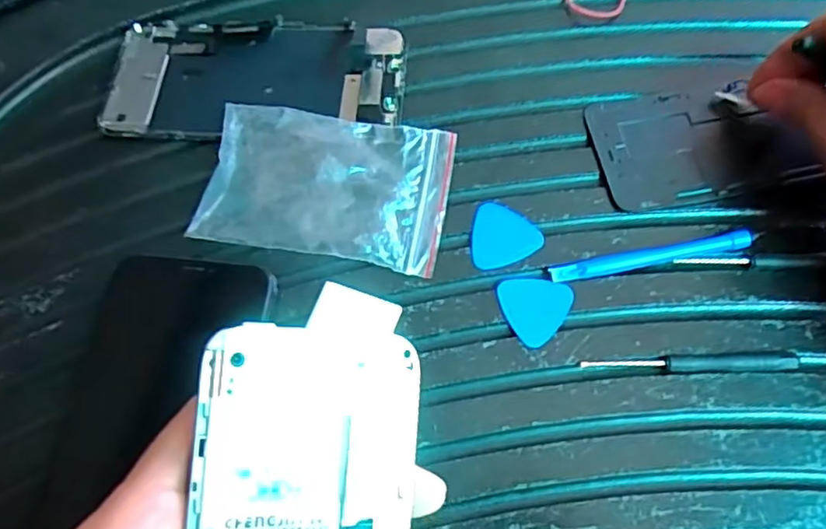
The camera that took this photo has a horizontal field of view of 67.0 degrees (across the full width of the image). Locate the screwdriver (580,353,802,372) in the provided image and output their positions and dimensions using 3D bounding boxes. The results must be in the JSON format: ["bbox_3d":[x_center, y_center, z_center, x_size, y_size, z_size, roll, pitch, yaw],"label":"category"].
[{"bbox_3d":[0.108,0.039,0.243,0.080,0.004,0.007,-2,66,3],"label":"screwdriver"}]

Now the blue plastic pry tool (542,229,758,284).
[{"bbox_3d":[0.099,-0.003,0.260,0.083,0.006,0.008,-10,66,-1],"label":"blue plastic pry tool"}]

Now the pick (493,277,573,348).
[{"bbox_3d":[0.051,0.020,0.256,0.030,0.004,0.029,1,71,1],"label":"pick"}]

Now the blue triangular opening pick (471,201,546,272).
[{"bbox_3d":[0.040,-0.014,0.271,0.030,0.004,0.030,-4,66,2],"label":"blue triangular opening pick"}]

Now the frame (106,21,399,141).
[{"bbox_3d":[-0.079,-0.096,0.311,0.147,0.009,0.072,1,66,4],"label":"frame"}]

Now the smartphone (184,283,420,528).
[{"bbox_3d":[-0.029,0.072,0.173,0.059,0.007,0.125,4,85,-19],"label":"smartphone"}]

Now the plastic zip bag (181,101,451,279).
[{"bbox_3d":[-0.038,-0.037,0.278,0.105,0.016,0.068,9,67,8],"label":"plastic zip bag"}]

